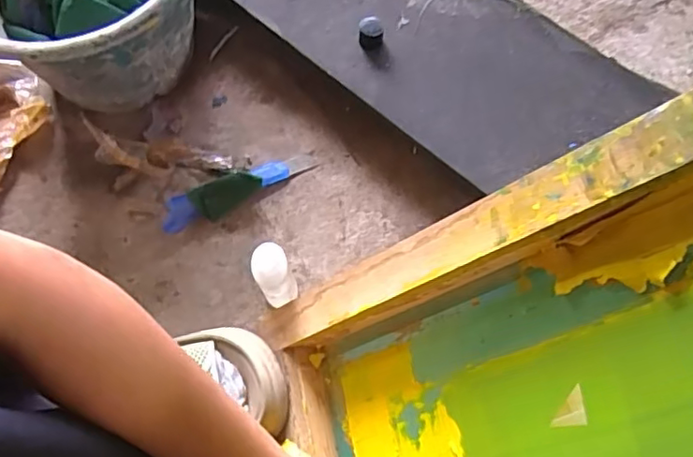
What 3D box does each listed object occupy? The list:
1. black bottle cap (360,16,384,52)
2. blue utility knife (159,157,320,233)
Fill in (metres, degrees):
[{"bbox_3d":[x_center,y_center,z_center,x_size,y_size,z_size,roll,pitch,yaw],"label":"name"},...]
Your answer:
[{"bbox_3d":[0.025,-0.199,0.601,0.025,0.024,0.031,2,68,3],"label":"black bottle cap"},{"bbox_3d":[-0.107,-0.040,0.587,0.159,0.032,0.036,-20,68,-7],"label":"blue utility knife"}]

